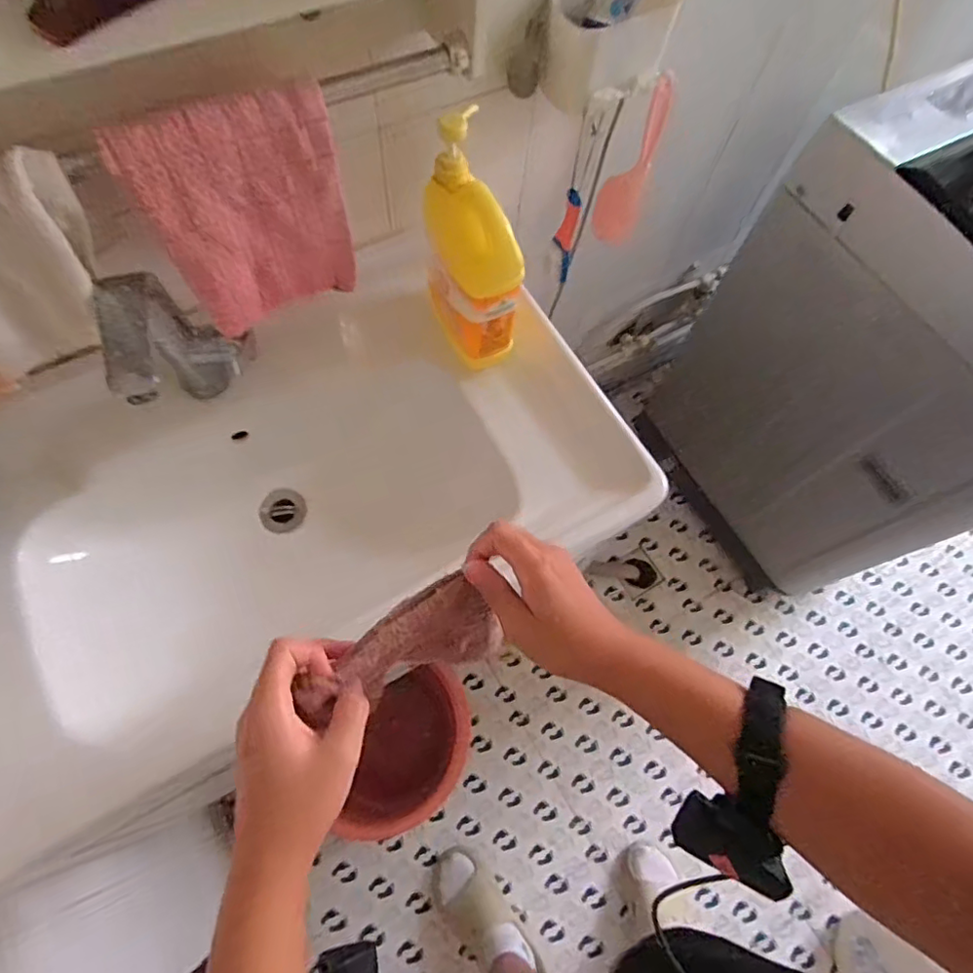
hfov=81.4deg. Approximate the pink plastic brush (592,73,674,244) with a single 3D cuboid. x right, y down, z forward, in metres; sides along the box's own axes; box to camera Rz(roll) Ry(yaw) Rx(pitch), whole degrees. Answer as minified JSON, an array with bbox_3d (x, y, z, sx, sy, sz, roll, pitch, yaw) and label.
[{"bbox_3d":[0.184,-0.415,0.733,0.062,0.219,0.039,14,67,2],"label":"pink plastic brush"}]

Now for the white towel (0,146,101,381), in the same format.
[{"bbox_3d":[-0.358,-0.164,0.434,0.135,0.155,0.024,-31,72,-16],"label":"white towel"}]

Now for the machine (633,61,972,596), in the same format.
[{"bbox_3d":[0.822,-0.243,1.119,0.601,0.822,0.581,-28,71,-14],"label":"machine"}]

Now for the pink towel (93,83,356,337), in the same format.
[{"bbox_3d":[-0.206,-0.235,0.510,0.164,0.197,0.048,-19,69,-11],"label":"pink towel"}]

